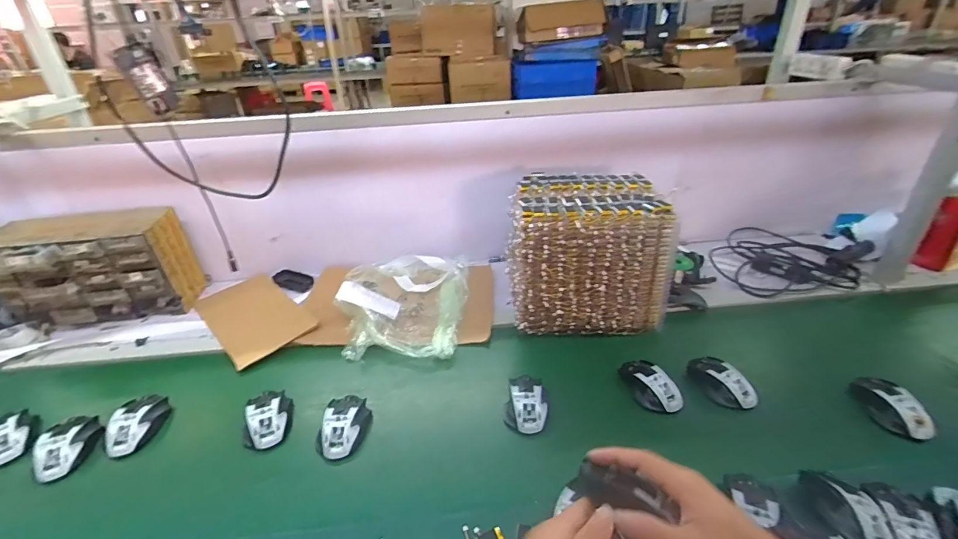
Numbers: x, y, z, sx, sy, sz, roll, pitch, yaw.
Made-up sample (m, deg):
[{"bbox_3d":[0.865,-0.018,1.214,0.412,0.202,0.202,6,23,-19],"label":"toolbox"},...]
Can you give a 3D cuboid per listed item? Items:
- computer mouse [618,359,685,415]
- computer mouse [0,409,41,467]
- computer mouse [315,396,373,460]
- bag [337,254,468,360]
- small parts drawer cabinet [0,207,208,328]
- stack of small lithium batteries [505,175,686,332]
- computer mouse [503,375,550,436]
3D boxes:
[{"bbox_3d":[0.291,0.191,0.750,0.065,0.034,0.115,-16,35,-20],"label":"computer mouse"},{"bbox_3d":[-0.771,0.272,0.715,0.076,0.037,0.097,-30,41,-35],"label":"computer mouse"},{"bbox_3d":[-0.219,0.251,0.714,0.073,0.041,0.113,0,33,5],"label":"computer mouse"},{"bbox_3d":[-0.174,0.047,0.990,0.288,0.076,0.367,-1,33,2],"label":"bag"},{"bbox_3d":[-0.854,0.004,0.980,0.351,0.209,0.165,-10,33,-12],"label":"small parts drawer cabinet"},{"bbox_3d":[0.213,-0.044,0.931,0.308,0.251,0.254,-2,33,2],"label":"stack of small lithium batteries"},{"bbox_3d":[0.080,0.220,0.734,0.069,0.032,0.110,2,33,7],"label":"computer mouse"}]

